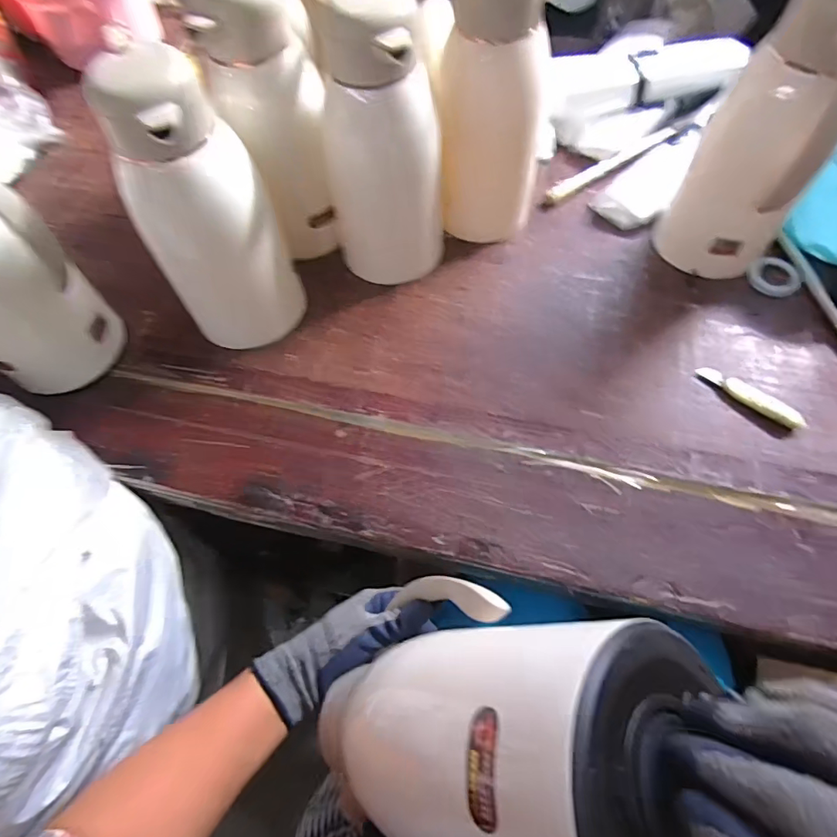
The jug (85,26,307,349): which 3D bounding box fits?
[{"bbox_3d":[-0.206,-0.190,0.501,0.127,0.266,0.113,-15,63,-4],"label":"jug"}]

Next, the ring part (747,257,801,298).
[{"bbox_3d":[0.448,-0.178,0.632,0.056,0.011,0.059,0,65,0],"label":"ring part"}]

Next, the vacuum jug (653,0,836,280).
[{"bbox_3d":[0.362,-0.280,0.527,0.130,0.270,0.114,36,70,19],"label":"vacuum jug"}]

